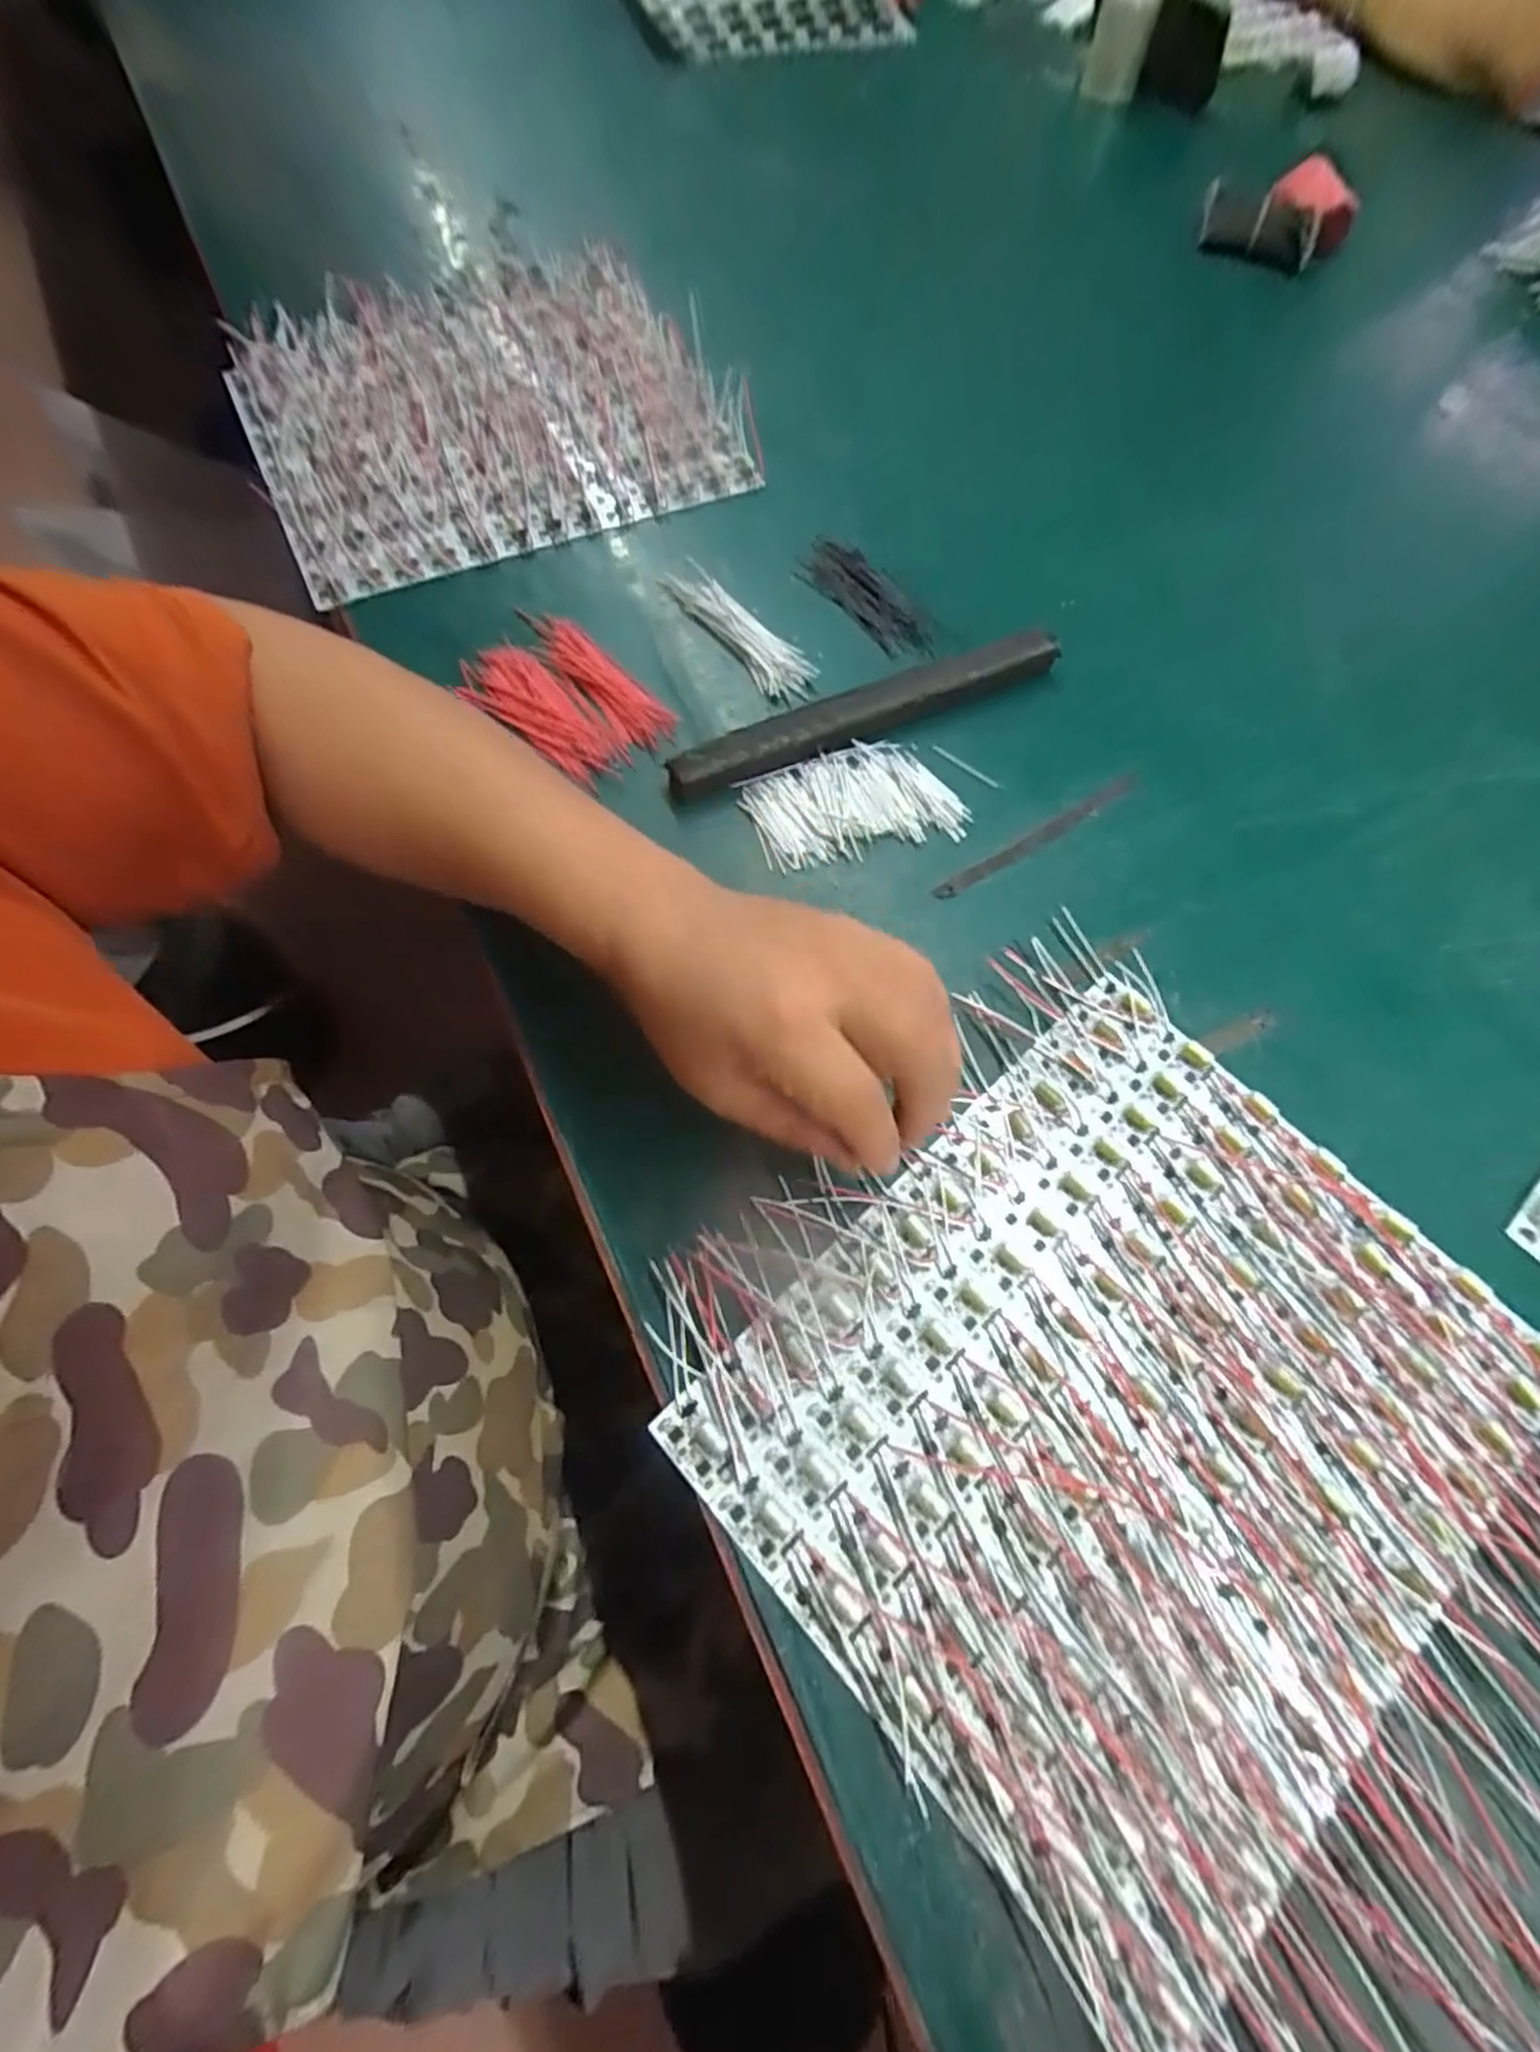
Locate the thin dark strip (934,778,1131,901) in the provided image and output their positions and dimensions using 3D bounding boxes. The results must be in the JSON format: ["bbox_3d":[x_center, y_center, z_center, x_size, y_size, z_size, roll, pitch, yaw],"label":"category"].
[{"bbox_3d":[0.144,-0.101,0.408,0.138,0.004,0.011,-31,72,-15],"label":"thin dark strip"}]

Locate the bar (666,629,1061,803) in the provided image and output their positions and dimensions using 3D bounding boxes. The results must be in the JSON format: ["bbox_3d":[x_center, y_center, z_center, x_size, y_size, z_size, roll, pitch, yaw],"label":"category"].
[{"bbox_3d":[0.056,-0.174,0.423,0.236,0.021,0.023,-23,70,-12],"label":"bar"}]

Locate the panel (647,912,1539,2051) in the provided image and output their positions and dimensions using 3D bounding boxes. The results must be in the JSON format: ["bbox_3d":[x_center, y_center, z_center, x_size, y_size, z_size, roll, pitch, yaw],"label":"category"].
[{"bbox_3d":[0.156,0.162,0.298,0.292,0.010,0.351,-38,74,-17],"label":"panel"}]

